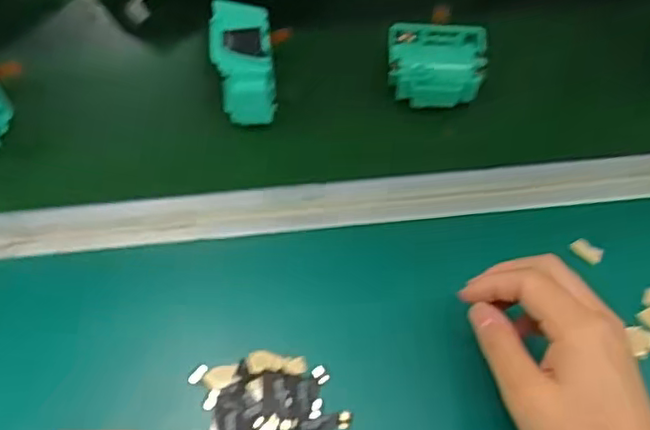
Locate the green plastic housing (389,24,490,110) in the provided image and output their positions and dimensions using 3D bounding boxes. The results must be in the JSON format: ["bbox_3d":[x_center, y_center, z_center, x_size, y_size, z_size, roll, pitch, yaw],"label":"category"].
[{"bbox_3d":[0.088,-0.118,0.493,0.073,0.026,0.063,2,60,3],"label":"green plastic housing"}]

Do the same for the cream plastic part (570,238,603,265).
[{"bbox_3d":[0.183,0.024,0.436,0.021,0.008,0.012,32,66,18],"label":"cream plastic part"}]

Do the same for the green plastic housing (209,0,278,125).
[{"bbox_3d":[-0.061,-0.111,0.479,0.042,0.069,0.072,-5,60,-1],"label":"green plastic housing"}]

